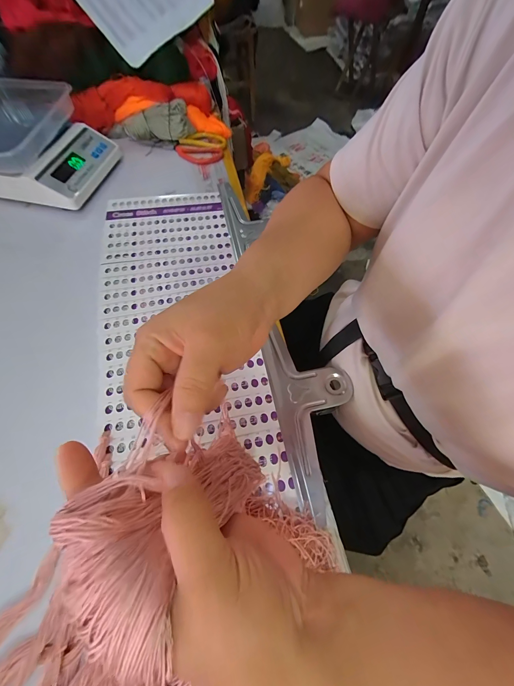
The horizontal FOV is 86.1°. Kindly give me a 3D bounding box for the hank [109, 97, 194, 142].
[{"bbox_3d":[-0.239,-0.483,0.606,0.185,0.070,0.039,-1,63,-2],"label":"hank"}]

